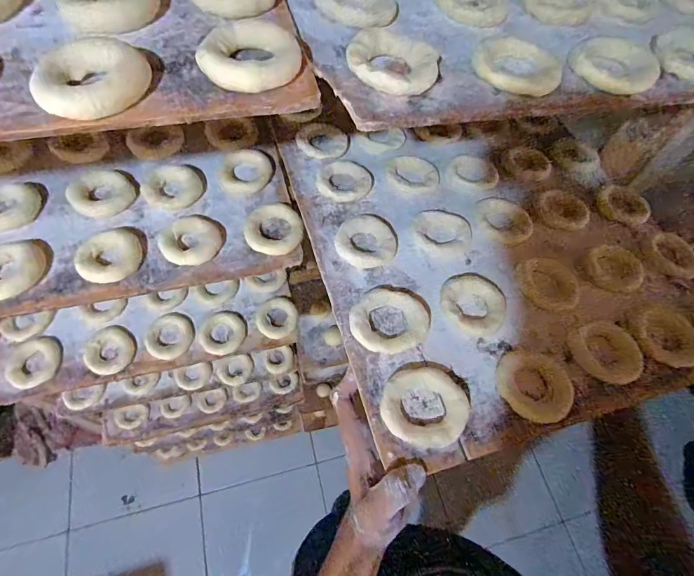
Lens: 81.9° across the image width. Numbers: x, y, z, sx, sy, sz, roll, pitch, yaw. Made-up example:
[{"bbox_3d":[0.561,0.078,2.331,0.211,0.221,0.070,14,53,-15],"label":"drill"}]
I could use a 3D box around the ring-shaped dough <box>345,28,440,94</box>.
[{"bbox_3d":[0.031,-0.157,0.277,0.063,0.014,0.052,28,54,16],"label":"ring-shaped dough"}]

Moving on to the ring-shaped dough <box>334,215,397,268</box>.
[{"bbox_3d":[0.021,-0.048,0.403,0.054,0.014,0.060,38,61,19],"label":"ring-shaped dough"}]

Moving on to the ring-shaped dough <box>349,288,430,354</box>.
[{"bbox_3d":[0.037,0.030,0.358,0.066,0.013,0.062,2,56,-3],"label":"ring-shaped dough"}]

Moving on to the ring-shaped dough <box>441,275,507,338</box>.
[{"bbox_3d":[0.123,0.013,0.380,0.067,0.010,0.061,2,56,-3],"label":"ring-shaped dough"}]

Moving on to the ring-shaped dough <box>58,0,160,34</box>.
[{"bbox_3d":[-0.161,-0.195,0.273,0.060,0.018,0.046,-12,53,-15],"label":"ring-shaped dough"}]

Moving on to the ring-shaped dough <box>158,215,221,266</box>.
[{"bbox_3d":[-0.164,-0.050,0.420,0.058,0.011,0.058,2,56,-3],"label":"ring-shaped dough"}]

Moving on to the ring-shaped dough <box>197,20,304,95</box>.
[{"bbox_3d":[-0.061,-0.148,0.254,0.059,0.016,0.053,5,51,-2],"label":"ring-shaped dough"}]

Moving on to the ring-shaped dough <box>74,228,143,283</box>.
[{"bbox_3d":[-0.236,-0.032,0.399,0.058,0.012,0.055,2,56,-3],"label":"ring-shaped dough"}]

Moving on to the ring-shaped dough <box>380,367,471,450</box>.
[{"bbox_3d":[0.064,0.093,0.318,0.071,0.017,0.062,-27,62,-21],"label":"ring-shaped dough"}]

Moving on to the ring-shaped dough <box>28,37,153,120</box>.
[{"bbox_3d":[-0.148,-0.122,0.233,0.051,0.019,0.055,2,56,-3],"label":"ring-shaped dough"}]

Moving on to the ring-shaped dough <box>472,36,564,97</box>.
[{"bbox_3d":[0.127,-0.164,0.301,0.064,0.012,0.055,22,69,7],"label":"ring-shaped dough"}]

